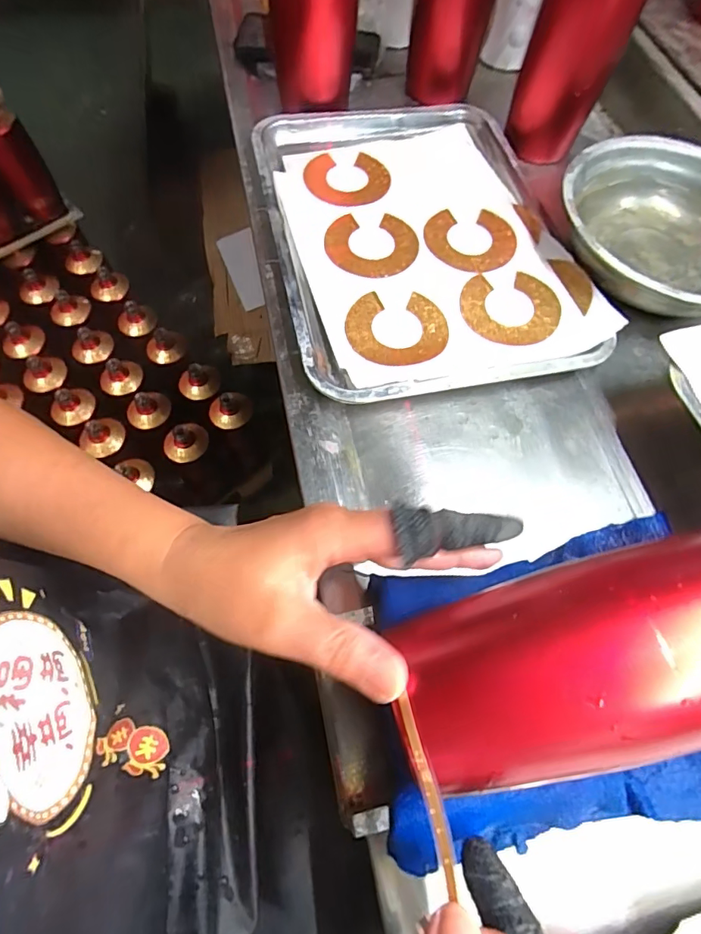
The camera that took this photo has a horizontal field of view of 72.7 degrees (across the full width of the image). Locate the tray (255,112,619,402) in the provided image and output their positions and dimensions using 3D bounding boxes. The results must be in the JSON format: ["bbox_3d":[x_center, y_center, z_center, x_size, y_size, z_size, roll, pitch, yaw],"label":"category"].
[{"bbox_3d":[0.059,-0.215,0.424,0.252,0.022,0.333,-11,67,-7],"label":"tray"}]

